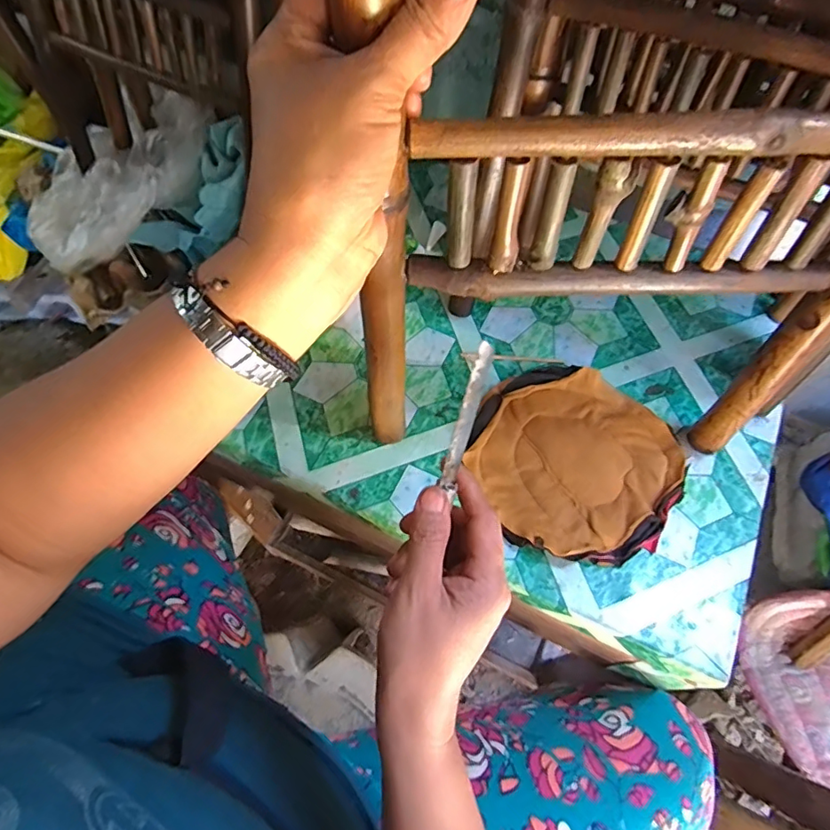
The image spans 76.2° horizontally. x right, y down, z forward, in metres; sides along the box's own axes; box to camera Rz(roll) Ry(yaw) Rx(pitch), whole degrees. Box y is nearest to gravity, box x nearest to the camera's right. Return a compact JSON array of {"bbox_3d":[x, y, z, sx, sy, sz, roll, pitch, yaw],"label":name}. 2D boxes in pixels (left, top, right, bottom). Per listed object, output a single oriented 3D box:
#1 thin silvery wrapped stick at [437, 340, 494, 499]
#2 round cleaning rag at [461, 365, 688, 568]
[{"bbox_3d":[0.028,0.004,0.290,0.008,0.088,0.008,18,22,8],"label":"thin silvery wrapped stick"},{"bbox_3d":[0.129,0.037,0.437,0.163,0.016,0.161,1,62,-1],"label":"round cleaning rag"}]

